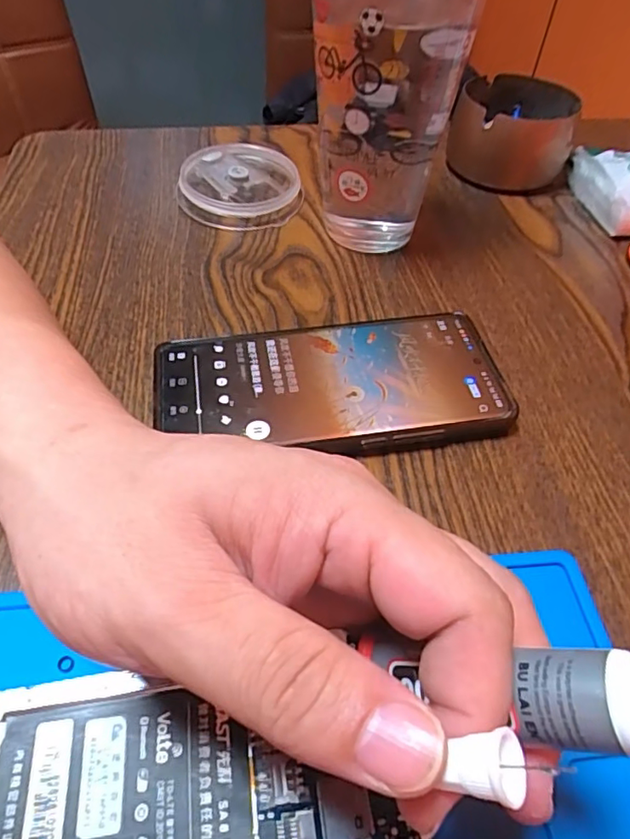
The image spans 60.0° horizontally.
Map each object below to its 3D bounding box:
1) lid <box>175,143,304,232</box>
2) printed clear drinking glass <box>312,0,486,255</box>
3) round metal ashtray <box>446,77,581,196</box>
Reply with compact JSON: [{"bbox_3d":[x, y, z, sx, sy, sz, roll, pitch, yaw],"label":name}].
[{"bbox_3d":[-0.051,-0.161,0.373,0.081,0.019,0.084,-4,51,-6],"label":"lid"},{"bbox_3d":[0.036,-0.175,0.308,0.076,0.143,0.090,0,51,-3],"label":"printed clear drinking glass"},{"bbox_3d":[0.144,-0.209,0.399,0.081,0.049,0.077,1,51,-2],"label":"round metal ashtray"}]

